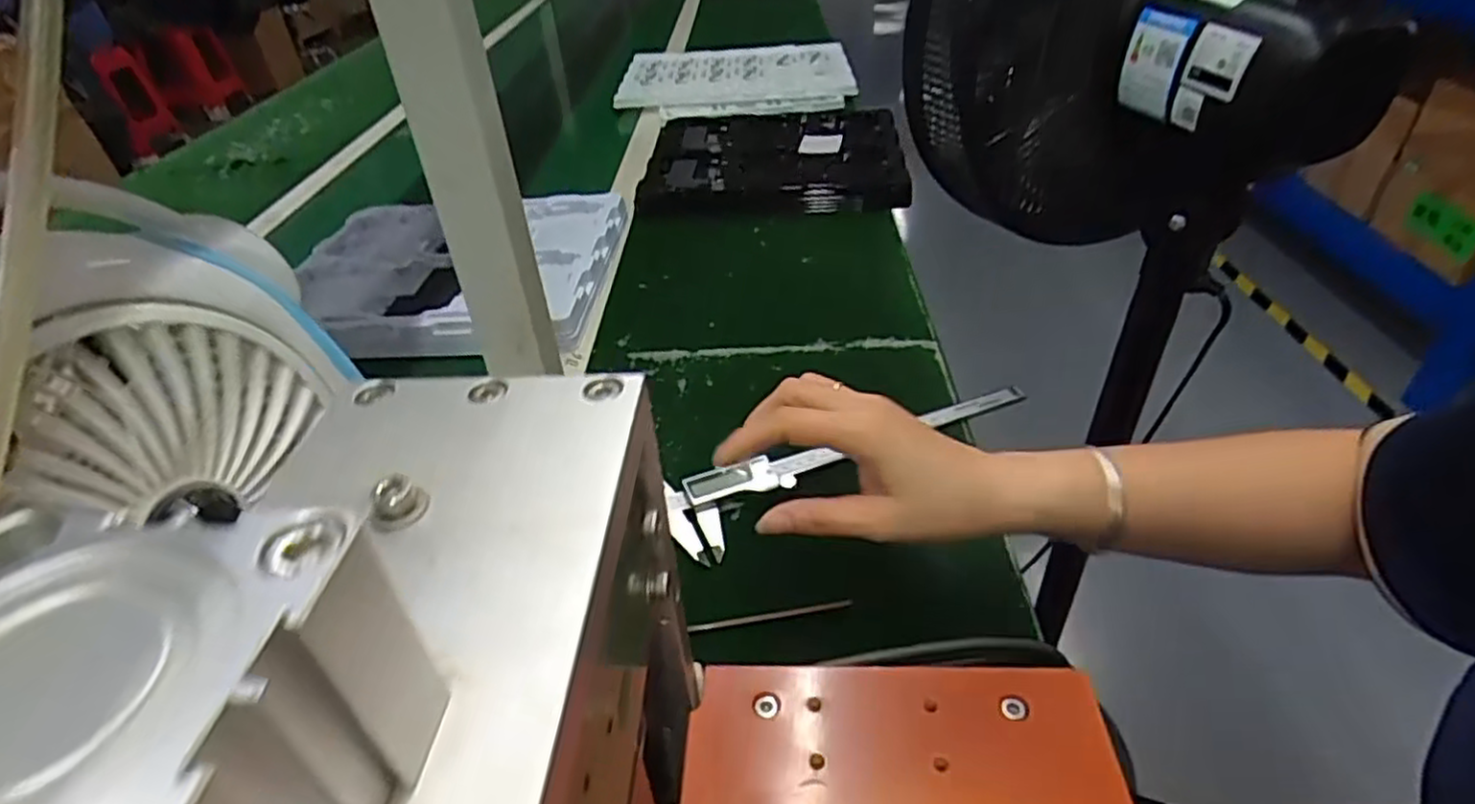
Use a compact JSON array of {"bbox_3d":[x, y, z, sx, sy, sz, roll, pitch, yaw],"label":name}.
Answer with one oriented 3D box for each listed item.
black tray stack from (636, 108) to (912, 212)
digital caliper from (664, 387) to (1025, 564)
[{"bbox_3d":[0.049,-0.331,0.991,0.320,0.032,0.356,-2,38,3],"label":"black tray stack"},{"bbox_3d":[0.090,0.040,0.507,0.280,0.020,0.067,-15,39,-14],"label":"digital caliper"}]

